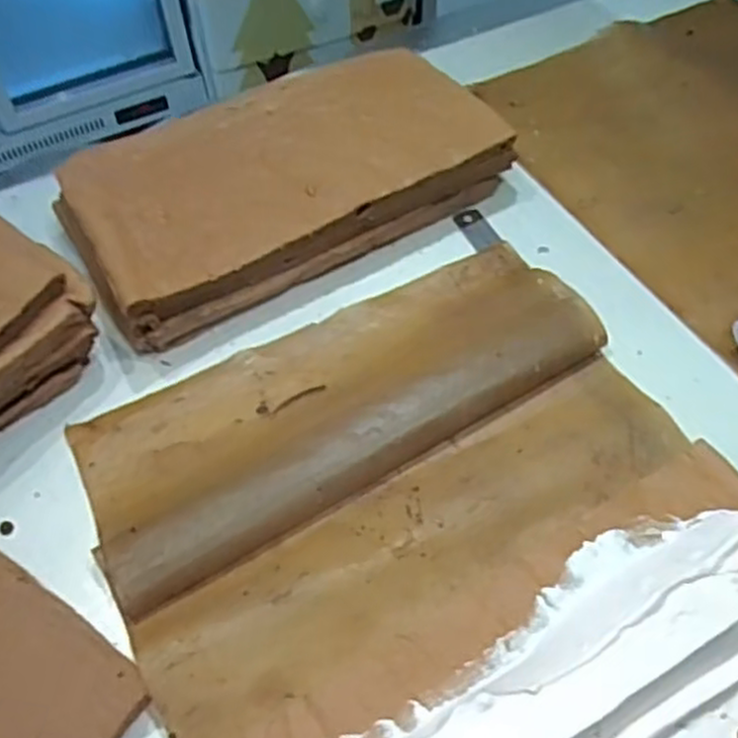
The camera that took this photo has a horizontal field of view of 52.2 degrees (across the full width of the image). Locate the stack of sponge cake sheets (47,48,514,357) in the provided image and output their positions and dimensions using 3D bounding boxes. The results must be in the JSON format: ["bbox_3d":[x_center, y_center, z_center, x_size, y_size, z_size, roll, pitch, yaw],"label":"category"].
[{"bbox_3d":[-0.082,-0.175,0.682,0.367,0.064,0.210,-29,58,-18],"label":"stack of sponge cake sheets"}]

